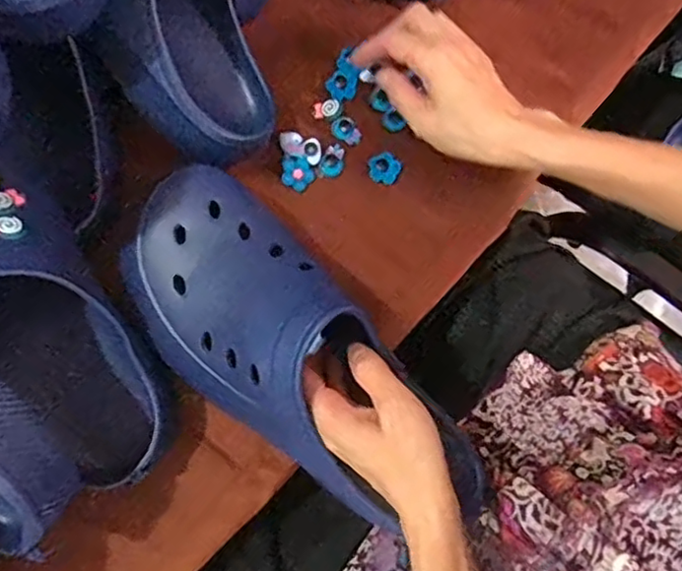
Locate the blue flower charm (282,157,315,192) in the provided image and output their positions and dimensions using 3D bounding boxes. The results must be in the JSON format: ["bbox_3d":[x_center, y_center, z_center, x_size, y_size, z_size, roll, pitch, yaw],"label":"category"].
[{"bbox_3d":[-0.034,-0.087,0.496,0.025,0.005,0.026,0,78,-1],"label":"blue flower charm"}]

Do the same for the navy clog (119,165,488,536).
[{"bbox_3d":[-0.033,0.047,0.405,0.114,0.082,0.285,-42,82,-8],"label":"navy clog"}]

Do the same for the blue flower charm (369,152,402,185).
[{"bbox_3d":[0.035,-0.093,0.501,0.025,0.006,0.025,-6,78,-2],"label":"blue flower charm"}]

